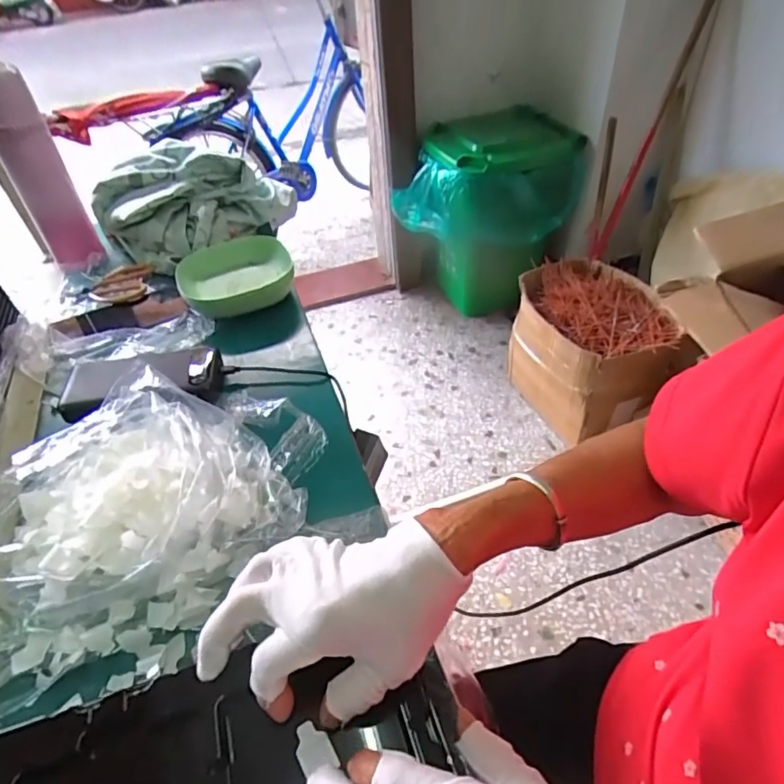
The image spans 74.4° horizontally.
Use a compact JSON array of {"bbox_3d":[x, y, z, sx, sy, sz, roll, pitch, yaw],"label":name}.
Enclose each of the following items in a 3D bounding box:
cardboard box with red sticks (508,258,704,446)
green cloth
[{"bbox_3d":[0.513,-0.105,1.405,0.330,0.325,0.406,-7,45,-1],"label":"cardboard box with red sticks"},{"bbox_3d":[-0.283,-0.288,0.757,0.163,0.112,0.244,22,51,25],"label":"green cloth"}]

